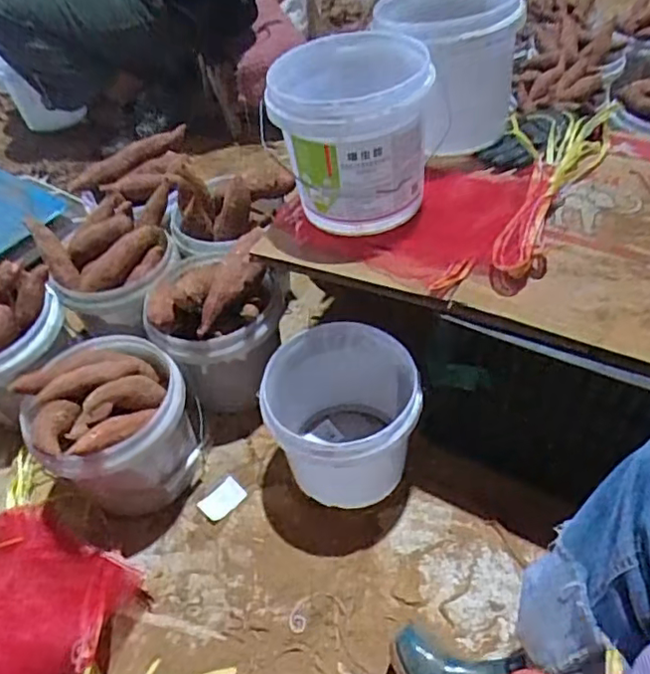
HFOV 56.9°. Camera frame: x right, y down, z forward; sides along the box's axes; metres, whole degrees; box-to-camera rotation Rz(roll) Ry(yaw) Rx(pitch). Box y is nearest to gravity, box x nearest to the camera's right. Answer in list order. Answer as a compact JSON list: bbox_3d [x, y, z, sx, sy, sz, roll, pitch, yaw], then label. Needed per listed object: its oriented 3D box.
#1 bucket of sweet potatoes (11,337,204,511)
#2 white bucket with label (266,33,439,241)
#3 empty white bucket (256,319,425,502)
[{"bbox_3d":[-0.288,0.130,0.860,0.203,0.210,0.193,-3,47,3],"label":"bucket of sweet potatoes"},{"bbox_3d":[0.032,-0.277,0.804,0.204,0.185,0.217,-11,47,-5],"label":"white bucket with label"},{"bbox_3d":[0.025,0.123,0.852,0.202,0.203,0.206,-3,47,3],"label":"empty white bucket"}]

